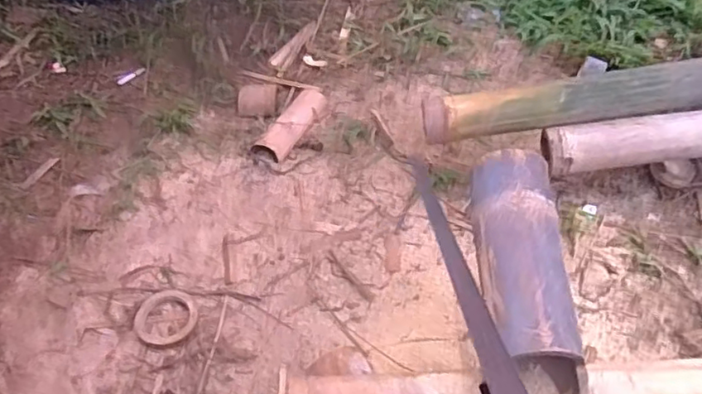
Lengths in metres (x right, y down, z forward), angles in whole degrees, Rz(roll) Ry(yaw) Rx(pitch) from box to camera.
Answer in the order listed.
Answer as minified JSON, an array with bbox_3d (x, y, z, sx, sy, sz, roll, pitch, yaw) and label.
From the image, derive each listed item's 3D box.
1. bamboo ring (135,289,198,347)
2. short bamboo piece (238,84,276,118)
[{"bbox_3d":[-0.251,0.163,0.812,0.083,0.008,0.081,-2,48,2],"label":"bamboo ring"},{"bbox_3d":[-0.172,-0.178,1.091,0.069,0.033,0.058,1,49,4],"label":"short bamboo piece"}]

